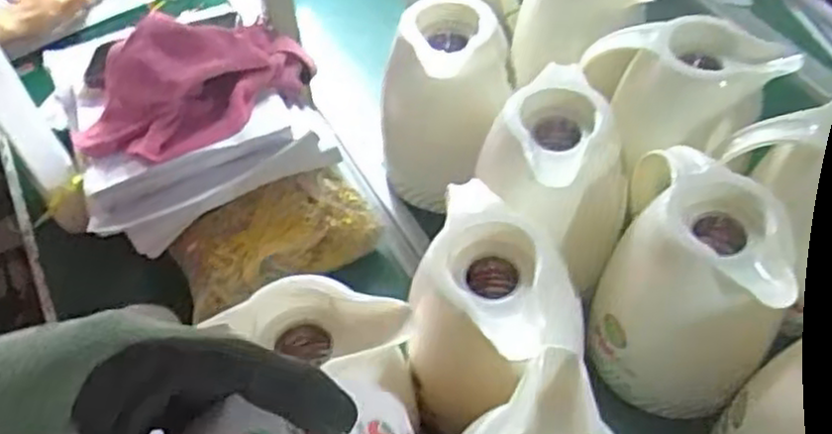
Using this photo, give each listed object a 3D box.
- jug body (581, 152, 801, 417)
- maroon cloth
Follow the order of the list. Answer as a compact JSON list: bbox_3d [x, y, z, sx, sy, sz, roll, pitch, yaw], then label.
[{"bbox_3d":[0.215,0.051,0.602,0.121,0.170,0.139,13,53,12],"label":"jug body"},{"bbox_3d":[-0.209,-0.116,0.699,0.230,0.087,0.123,-12,52,-7],"label":"maroon cloth"}]

